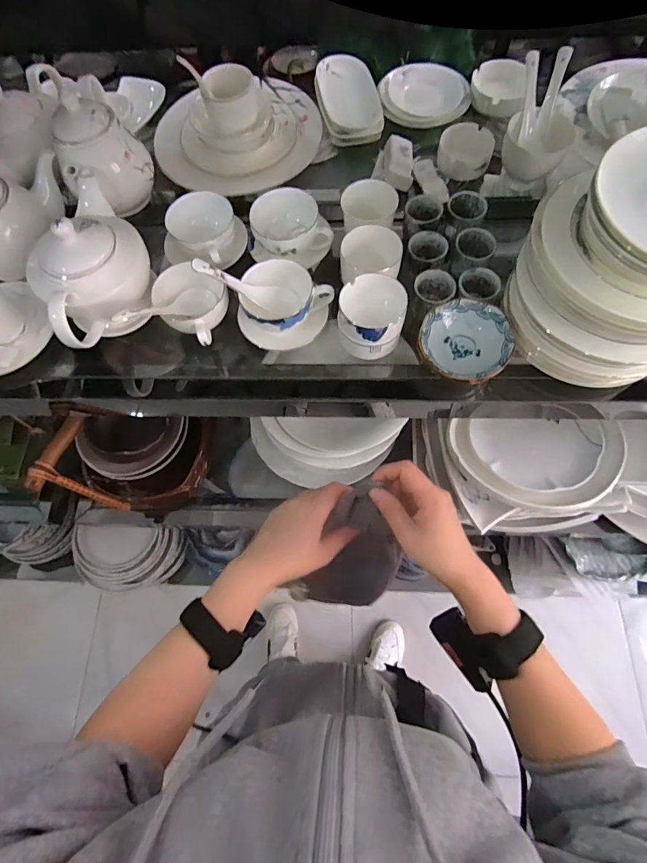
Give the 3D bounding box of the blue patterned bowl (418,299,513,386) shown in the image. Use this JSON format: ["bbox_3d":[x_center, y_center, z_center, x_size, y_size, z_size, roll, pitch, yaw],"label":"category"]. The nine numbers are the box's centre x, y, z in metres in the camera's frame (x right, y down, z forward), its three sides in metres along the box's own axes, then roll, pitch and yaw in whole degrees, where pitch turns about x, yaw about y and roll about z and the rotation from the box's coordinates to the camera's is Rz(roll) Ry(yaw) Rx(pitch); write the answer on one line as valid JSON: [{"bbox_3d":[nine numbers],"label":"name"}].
[{"bbox_3d":[0.159,-0.099,0.472,0.097,0.033,0.095,-1,69,2],"label":"blue patterned bowl"}]

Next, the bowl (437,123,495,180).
[{"bbox_3d":[0.202,-0.403,0.595,0.073,0.028,0.080,-1,69,2],"label":"bowl"}]

